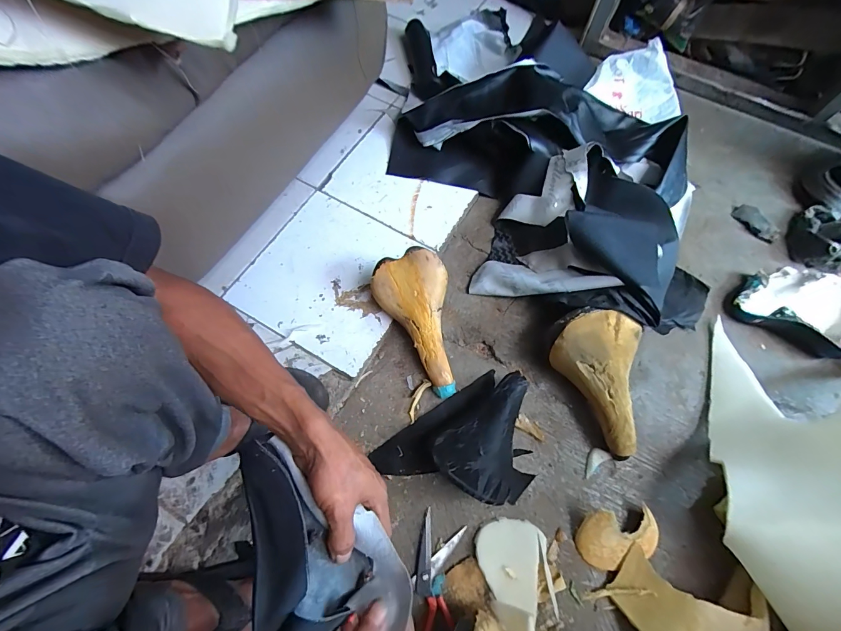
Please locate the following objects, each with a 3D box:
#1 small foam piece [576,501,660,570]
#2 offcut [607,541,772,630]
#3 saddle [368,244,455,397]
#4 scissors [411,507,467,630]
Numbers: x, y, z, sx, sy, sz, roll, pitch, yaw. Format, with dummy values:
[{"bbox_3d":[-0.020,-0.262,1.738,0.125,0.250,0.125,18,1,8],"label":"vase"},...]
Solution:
[{"bbox_3d":[0.291,0.322,0.522,0.122,0.049,0.081,-5,68,-3],"label":"small foam piece"},{"bbox_3d":[0.364,0.390,0.475,0.179,0.085,0.131,23,69,8],"label":"offcut"},{"bbox_3d":[0.018,0.003,0.615,0.122,0.096,0.242,-30,71,-13],"label":"saddle"},{"bbox_3d":[0.018,0.392,0.499,0.082,0.019,0.200,11,68,3],"label":"scissors"}]

